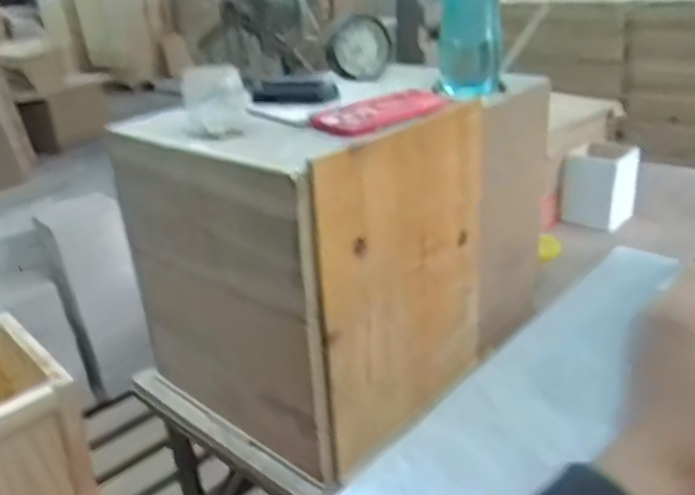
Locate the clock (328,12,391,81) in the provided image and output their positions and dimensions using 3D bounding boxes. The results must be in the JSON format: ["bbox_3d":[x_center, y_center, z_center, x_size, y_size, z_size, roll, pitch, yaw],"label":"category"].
[{"bbox_3d":[0.019,-0.296,0.932,0.093,0.086,0.044,-3,25,2],"label":"clock"}]

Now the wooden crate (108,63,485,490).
[{"bbox_3d":[-0.046,0.004,0.803,0.333,0.352,0.305,18,33,38],"label":"wooden crate"}]

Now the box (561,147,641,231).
[{"bbox_3d":[0.497,-0.118,1.244,0.119,0.129,0.092,19,33,39],"label":"box"}]

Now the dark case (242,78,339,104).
[{"bbox_3d":[-0.072,-0.195,0.782,0.113,0.029,0.029,1,26,10],"label":"dark case"}]

